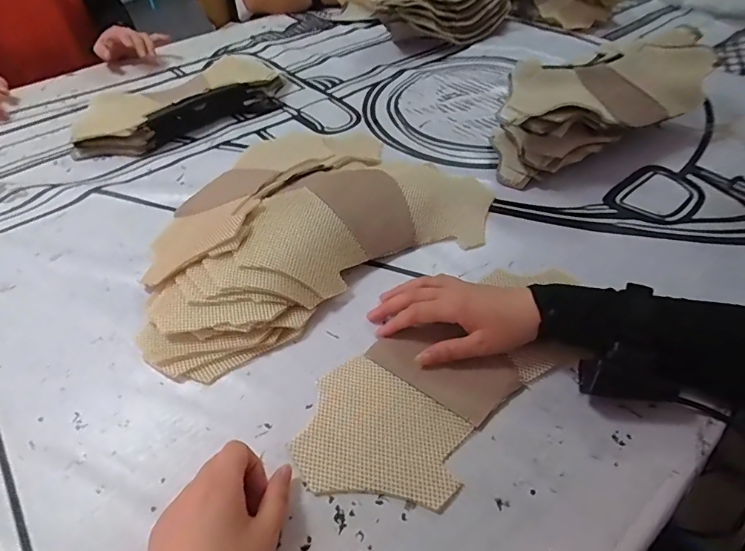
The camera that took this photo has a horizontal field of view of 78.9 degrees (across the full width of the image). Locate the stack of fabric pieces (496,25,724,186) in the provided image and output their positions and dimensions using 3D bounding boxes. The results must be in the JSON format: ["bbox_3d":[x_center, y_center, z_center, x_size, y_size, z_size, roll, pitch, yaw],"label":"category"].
[{"bbox_3d":[0.333,-0.254,0.678,0.385,0.115,0.156,-26,51,-21],"label":"stack of fabric pieces"}]

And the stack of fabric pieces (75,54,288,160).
[{"bbox_3d":[-0.318,-0.291,0.763,0.365,0.055,0.143,-28,52,-25],"label":"stack of fabric pieces"}]

